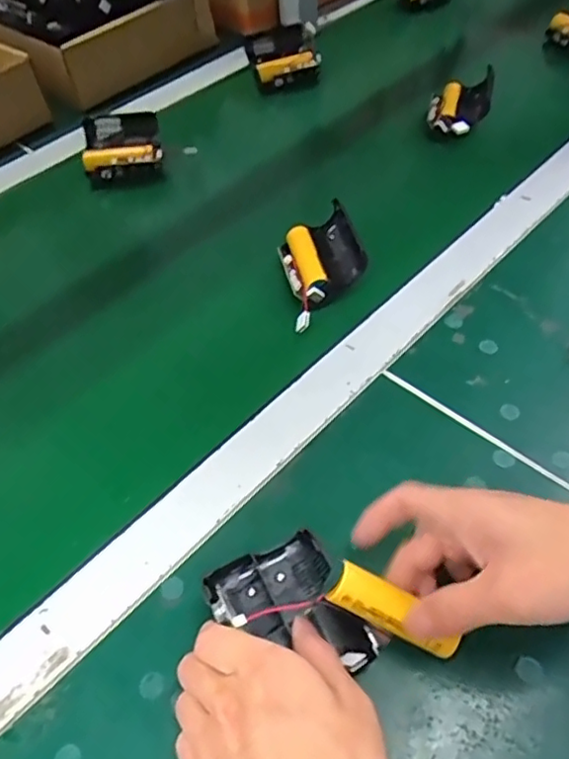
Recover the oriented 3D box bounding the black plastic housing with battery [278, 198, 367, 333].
[{"bbox_3d":[0.031,-0.096,0.496,0.060,0.046,0.109,-10,51,-4],"label":"black plastic housing with battery"}]

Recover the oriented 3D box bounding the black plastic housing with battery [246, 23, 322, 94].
[{"bbox_3d":[-0.002,-0.408,0.762,0.086,0.048,0.087,-9,51,-3],"label":"black plastic housing with battery"}]

